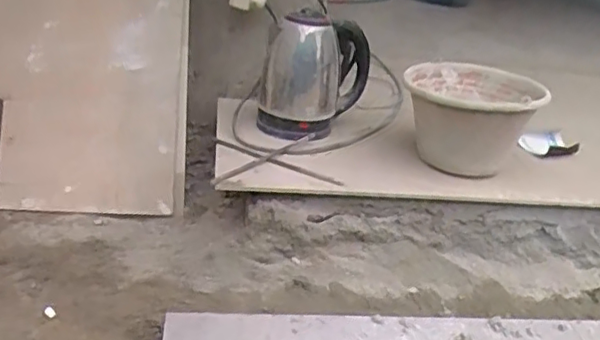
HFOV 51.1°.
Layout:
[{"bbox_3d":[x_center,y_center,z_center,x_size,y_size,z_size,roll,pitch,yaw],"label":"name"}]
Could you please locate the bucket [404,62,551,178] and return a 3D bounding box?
[{"bbox_3d":[0.316,-0.096,1.195,0.246,0.153,0.228,8,25,4],"label":"bucket"}]

